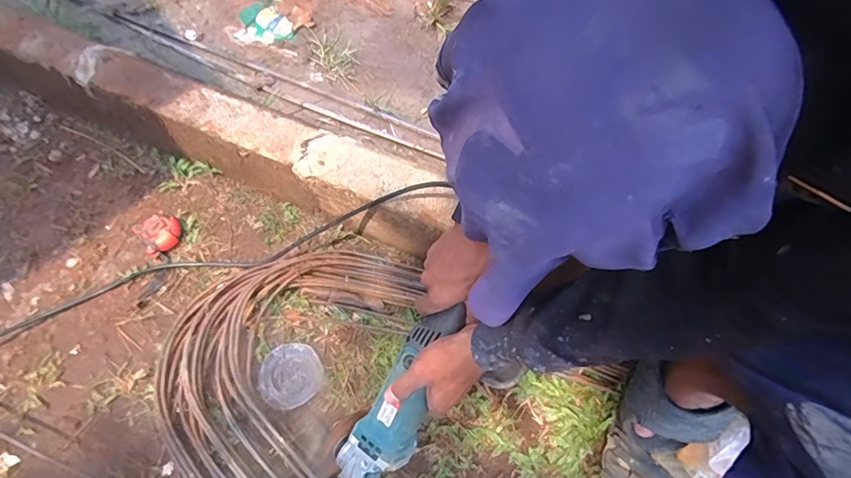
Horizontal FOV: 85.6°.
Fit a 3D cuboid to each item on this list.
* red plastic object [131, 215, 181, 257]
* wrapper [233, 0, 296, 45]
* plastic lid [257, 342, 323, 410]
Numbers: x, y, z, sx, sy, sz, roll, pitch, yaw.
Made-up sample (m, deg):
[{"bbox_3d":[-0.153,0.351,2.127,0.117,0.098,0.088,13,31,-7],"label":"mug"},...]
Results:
[{"bbox_3d":[-0.427,-0.014,0.734,0.061,0.033,0.068,-38,70,-16],"label":"red plastic object"},{"bbox_3d":[-0.342,-0.455,0.947,0.111,0.008,0.156,-22,67,-10],"label":"wrapper"},{"bbox_3d":[-0.193,0.194,0.656,0.085,0.006,0.086,0,65,0],"label":"plastic lid"}]

